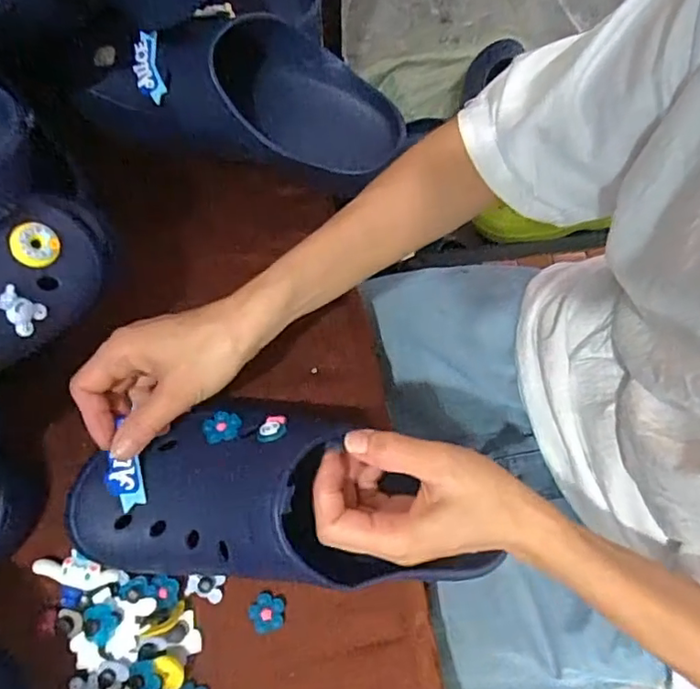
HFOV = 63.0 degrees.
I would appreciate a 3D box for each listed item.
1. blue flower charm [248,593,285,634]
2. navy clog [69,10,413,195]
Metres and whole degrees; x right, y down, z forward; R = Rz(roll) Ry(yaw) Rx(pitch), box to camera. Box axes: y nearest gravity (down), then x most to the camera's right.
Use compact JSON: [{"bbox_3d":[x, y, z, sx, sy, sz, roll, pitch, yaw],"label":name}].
[{"bbox_3d":[-0.056,0.183,0.390,0.023,0.006,0.023,1,72,-2],"label":"blue flower charm"},{"bbox_3d":[-0.082,-0.209,0.459,0.258,0.074,0.111,13,72,2],"label":"navy clog"}]

